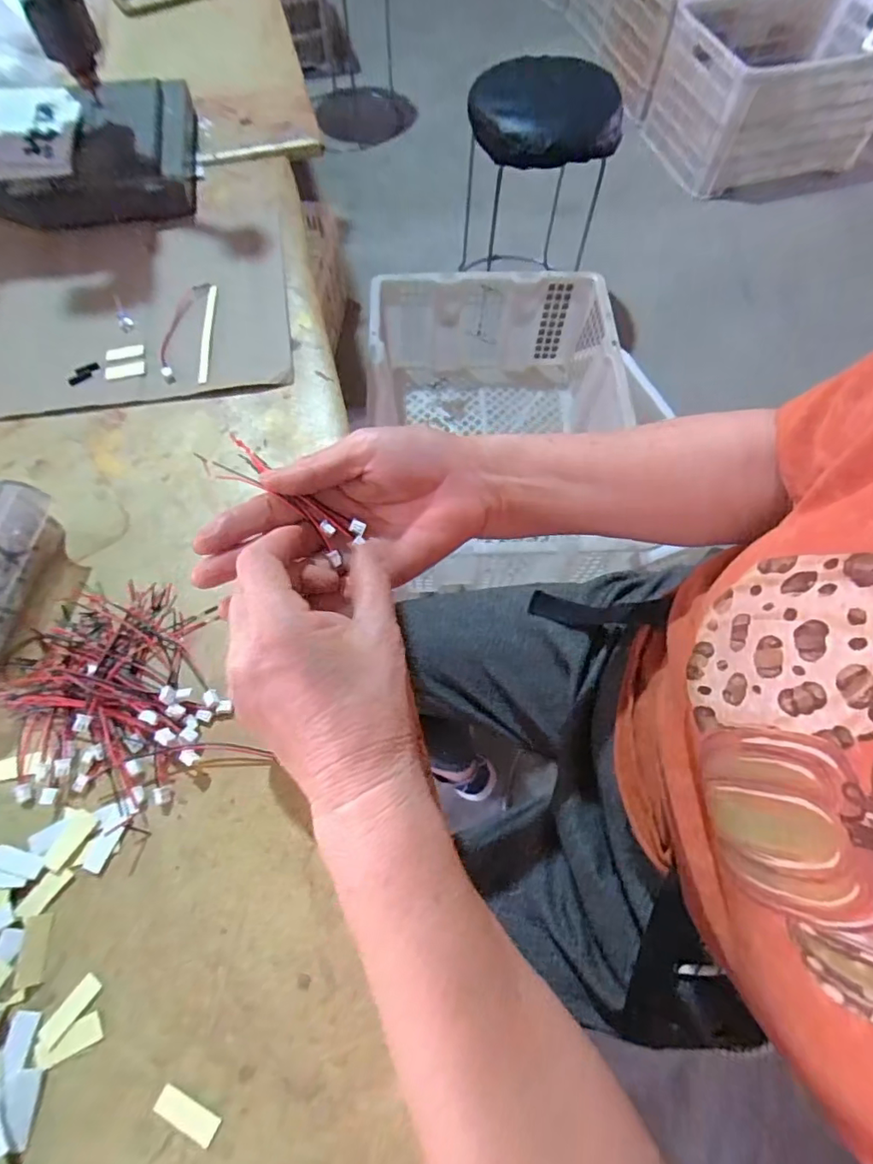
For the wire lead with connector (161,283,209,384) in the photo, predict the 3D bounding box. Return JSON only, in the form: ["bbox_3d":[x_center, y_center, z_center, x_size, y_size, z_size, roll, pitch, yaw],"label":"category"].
[{"bbox_3d":[-0.192,-0.191,0.405,0.016,0.007,0.103,4,65,0],"label":"wire lead with connector"}]

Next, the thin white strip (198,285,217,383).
[{"bbox_3d":[-0.173,-0.189,0.407,0.007,0.004,0.099,-4,65,-4],"label":"thin white strip"}]

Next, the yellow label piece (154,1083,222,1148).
[{"bbox_3d":[-0.104,0.223,0.227,0.028,0.004,0.010,22,59,11],"label":"yellow label piece"}]

